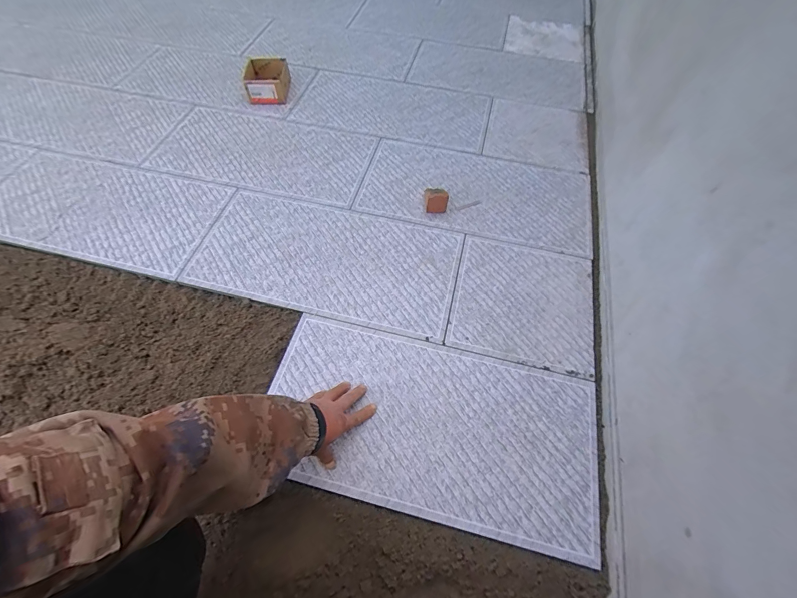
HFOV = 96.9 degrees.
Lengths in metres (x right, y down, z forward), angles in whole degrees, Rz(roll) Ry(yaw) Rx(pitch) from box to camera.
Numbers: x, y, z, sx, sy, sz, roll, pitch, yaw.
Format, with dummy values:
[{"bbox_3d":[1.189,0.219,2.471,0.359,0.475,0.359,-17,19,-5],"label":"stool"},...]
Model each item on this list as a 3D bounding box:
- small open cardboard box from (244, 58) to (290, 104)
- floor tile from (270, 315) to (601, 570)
[{"bbox_3d":[-0.417,-0.693,1.121,0.128,0.067,0.165,-3,61,-3],"label":"small open cardboard box"},{"bbox_3d":[0.057,0.220,0.638,0.580,0.008,0.291,13,62,6],"label":"floor tile"}]

